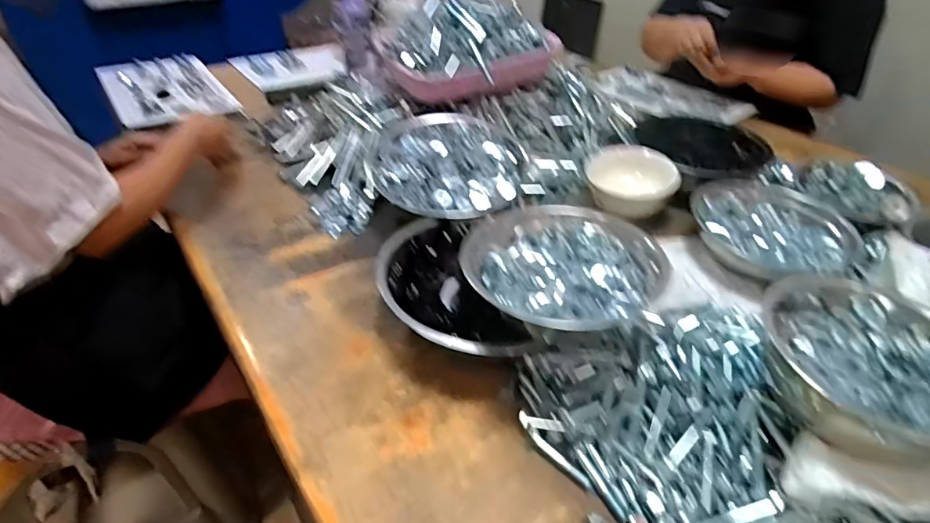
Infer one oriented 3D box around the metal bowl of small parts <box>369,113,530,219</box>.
[{"bbox_3d":[-0.024,-0.158,0.813,0.240,0.065,0.242,1,38,-1],"label":"metal bowl of small parts"}]

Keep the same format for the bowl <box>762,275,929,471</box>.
[{"bbox_3d":[0.338,0.081,0.432,0.162,0.063,0.157,1,38,-1],"label":"bowl"}]

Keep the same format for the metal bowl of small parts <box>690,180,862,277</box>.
[{"bbox_3d":[0.443,-0.047,0.748,0.217,0.069,0.174,17,38,19],"label":"metal bowl of small parts"}]

